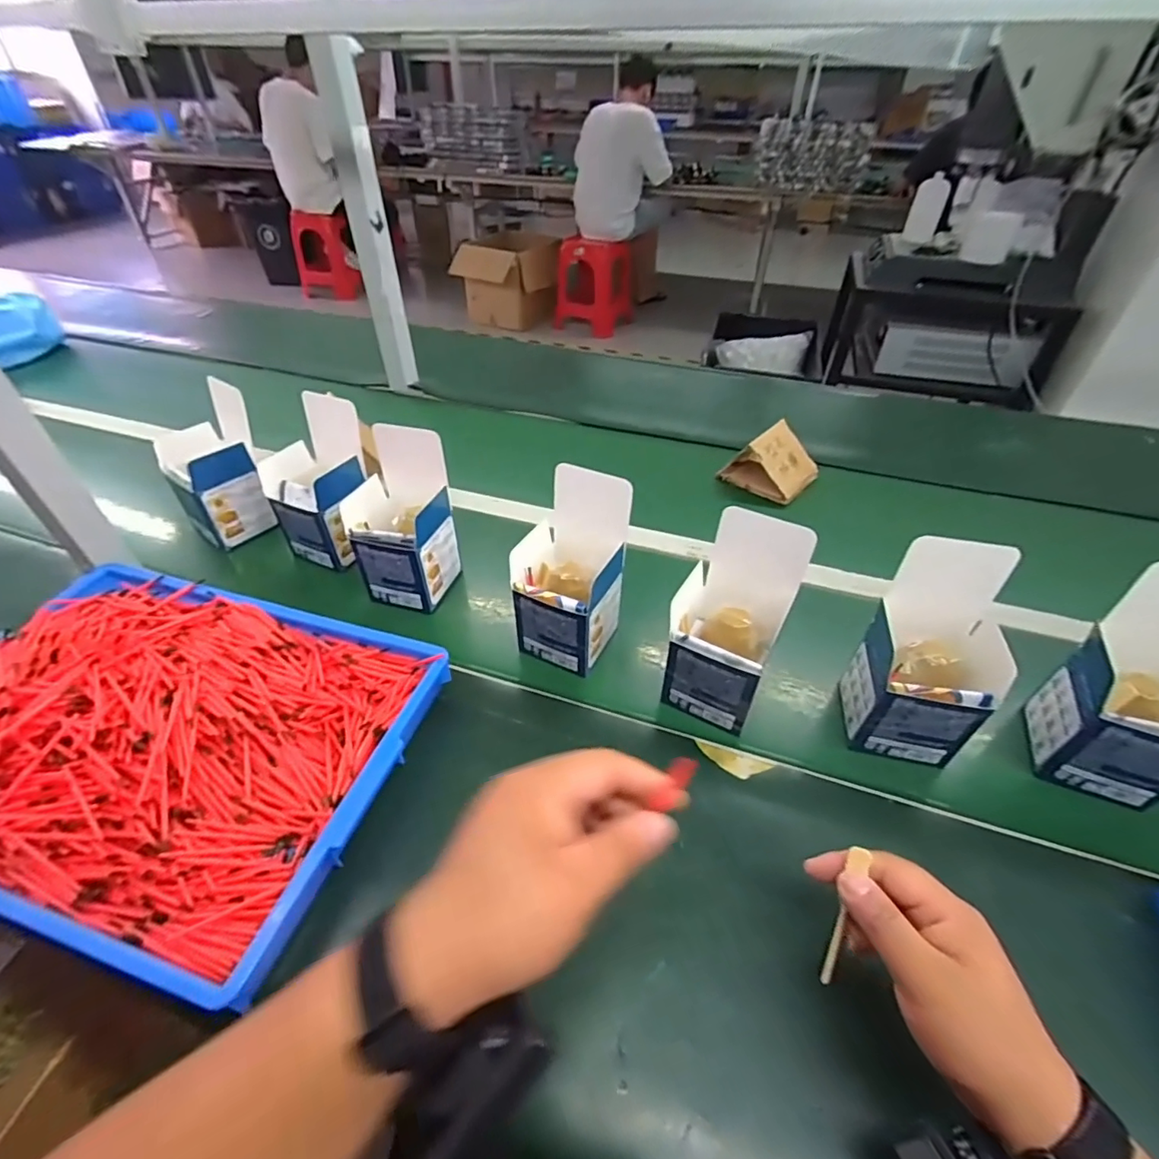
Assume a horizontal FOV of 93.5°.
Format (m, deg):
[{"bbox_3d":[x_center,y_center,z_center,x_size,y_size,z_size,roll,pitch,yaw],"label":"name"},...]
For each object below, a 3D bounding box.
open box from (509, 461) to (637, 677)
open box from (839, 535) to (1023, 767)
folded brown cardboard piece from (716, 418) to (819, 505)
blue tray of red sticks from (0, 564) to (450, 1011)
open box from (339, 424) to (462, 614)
[{"bbox_3d":[-0.010,-0.008,0.538,0.094,0.168,0.099,20,46,21],"label":"open box"},{"bbox_3d":[0.295,0.066,0.459,0.094,0.186,0.098,13,44,14],"label":"open box"},{"bbox_3d":[0.284,-0.177,0.805,0.118,0.073,0.086,33,52,31],"label":"folded brown cardboard piece"},{"bbox_3d":[-0.361,0.120,0.464,0.421,0.056,0.282,13,44,14],"label":"blue tray of red sticks"},{"bbox_3d":[-0.198,-0.064,0.601,0.096,0.171,0.094,15,45,16],"label":"open box"}]

